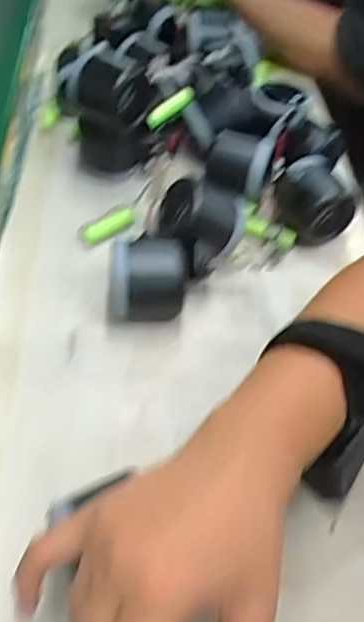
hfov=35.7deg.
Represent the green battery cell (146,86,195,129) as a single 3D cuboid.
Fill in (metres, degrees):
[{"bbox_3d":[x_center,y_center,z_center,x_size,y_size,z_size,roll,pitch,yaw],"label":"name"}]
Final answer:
[{"bbox_3d":[-0.012,-0.191,0.531,0.058,0.019,0.014,-29,41,33],"label":"green battery cell"}]

